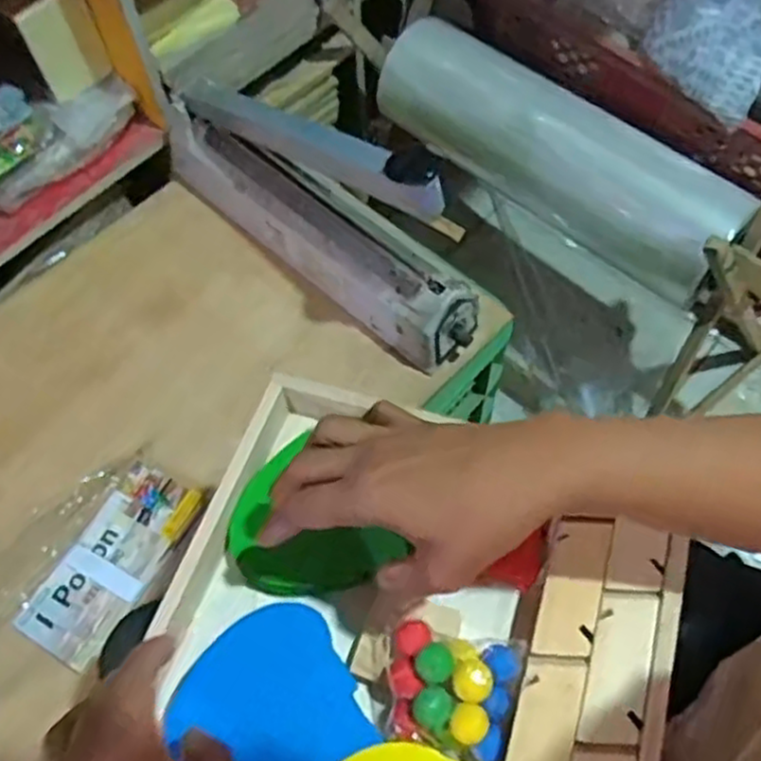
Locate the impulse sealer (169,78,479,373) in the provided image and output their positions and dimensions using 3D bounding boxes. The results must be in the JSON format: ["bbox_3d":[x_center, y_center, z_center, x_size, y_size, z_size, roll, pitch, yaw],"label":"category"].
[{"bbox_3d":[-0.078,-0.179,0.704,0.383,0.192,0.072,37,70,18],"label":"impulse sealer"}]

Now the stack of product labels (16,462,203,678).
[{"bbox_3d":[-0.233,0.156,0.645,0.078,0.012,0.169,26,67,14],"label":"stack of product labels"}]

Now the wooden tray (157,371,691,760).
[{"bbox_3d":[0.012,0.144,0.410,0.274,0.067,0.257,18,65,11],"label":"wooden tray"}]

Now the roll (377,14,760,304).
[{"bbox_3d":[0.197,-0.278,0.890,0.479,0.099,0.112,39,71,19],"label":"roll"}]

